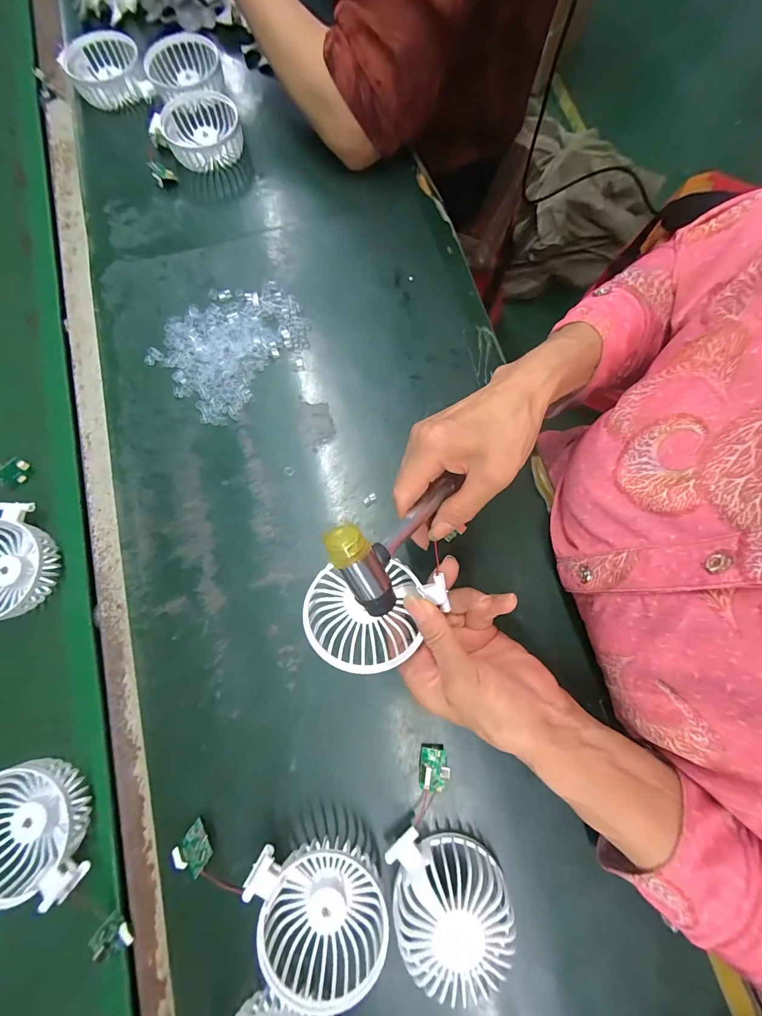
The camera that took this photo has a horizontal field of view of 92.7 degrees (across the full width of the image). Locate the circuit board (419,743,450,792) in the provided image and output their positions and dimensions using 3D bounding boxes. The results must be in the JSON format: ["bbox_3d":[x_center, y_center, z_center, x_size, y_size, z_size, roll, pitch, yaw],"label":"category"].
[{"bbox_3d":[0.043,0.213,0.299,0.024,0.016,0.032,2,78,1],"label":"circuit board"}]

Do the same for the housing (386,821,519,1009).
[{"bbox_3d":[0.047,0.296,0.267,0.087,0.038,0.080,0,78,0],"label":"housing"}]

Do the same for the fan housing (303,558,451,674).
[{"bbox_3d":[-0.004,0.082,0.279,0.102,0.034,0.078,-4,78,0],"label":"fan housing"}]

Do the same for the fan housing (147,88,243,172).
[{"bbox_3d":[-0.215,-0.450,0.436,0.102,0.030,0.086,38,81,8],"label":"fan housing"}]

